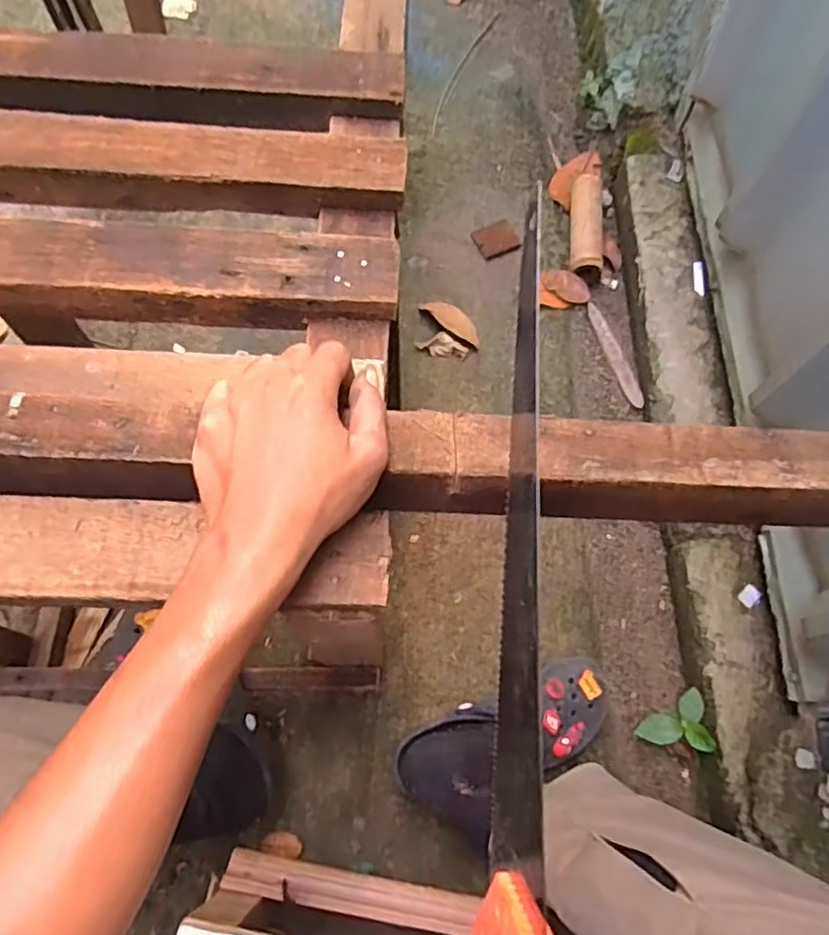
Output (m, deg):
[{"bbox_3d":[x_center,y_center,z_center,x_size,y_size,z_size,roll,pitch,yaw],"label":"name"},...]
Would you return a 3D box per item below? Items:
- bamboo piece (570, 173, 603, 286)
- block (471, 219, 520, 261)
[{"bbox_3d":[0.277,-0.388,1.038,0.049,0.039,0.190,7,68,0],"label":"bamboo piece"},{"bbox_3d":[0.129,-0.360,1.035,0.066,0.013,0.063,-20,70,-10],"label":"block"}]

